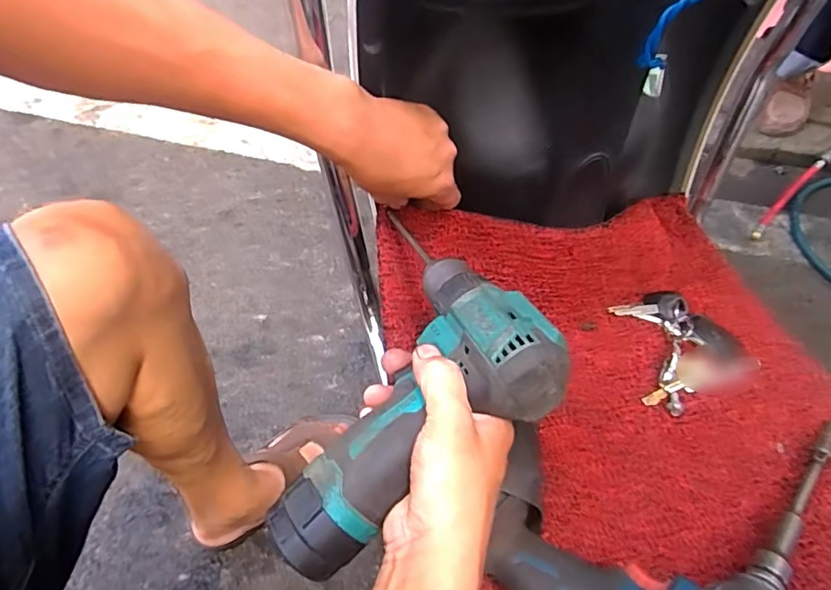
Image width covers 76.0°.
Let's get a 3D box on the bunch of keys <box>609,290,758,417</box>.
[{"bbox_3d":[0.260,0.048,0.529,0.124,0.022,0.124,-17,55,-14],"label":"bunch of keys"}]

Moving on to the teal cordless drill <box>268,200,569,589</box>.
[{"bbox_3d":[-0.014,0.062,0.329,0.202,0.056,0.140,-43,63,-12],"label":"teal cordless drill"}]

